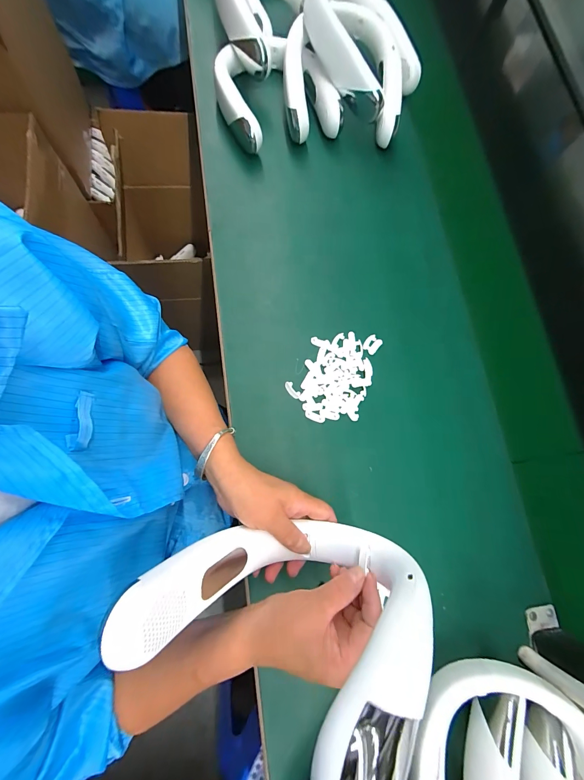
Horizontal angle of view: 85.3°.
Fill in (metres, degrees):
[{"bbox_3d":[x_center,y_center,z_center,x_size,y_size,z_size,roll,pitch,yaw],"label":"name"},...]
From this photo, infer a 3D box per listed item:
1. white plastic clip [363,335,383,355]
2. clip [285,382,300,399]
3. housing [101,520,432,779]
[{"bbox_3d":[0.118,-0.067,0.469,0.022,0.006,0.028,39,76,3],"label":"white plastic clip"},{"bbox_3d":[0.000,0.000,0.437,0.012,0.005,0.026,-36,83,-13],"label":"clip"},{"bbox_3d":[-0.013,0.151,0.230,0.203,0.205,0.092,9,75,0],"label":"housing"}]

